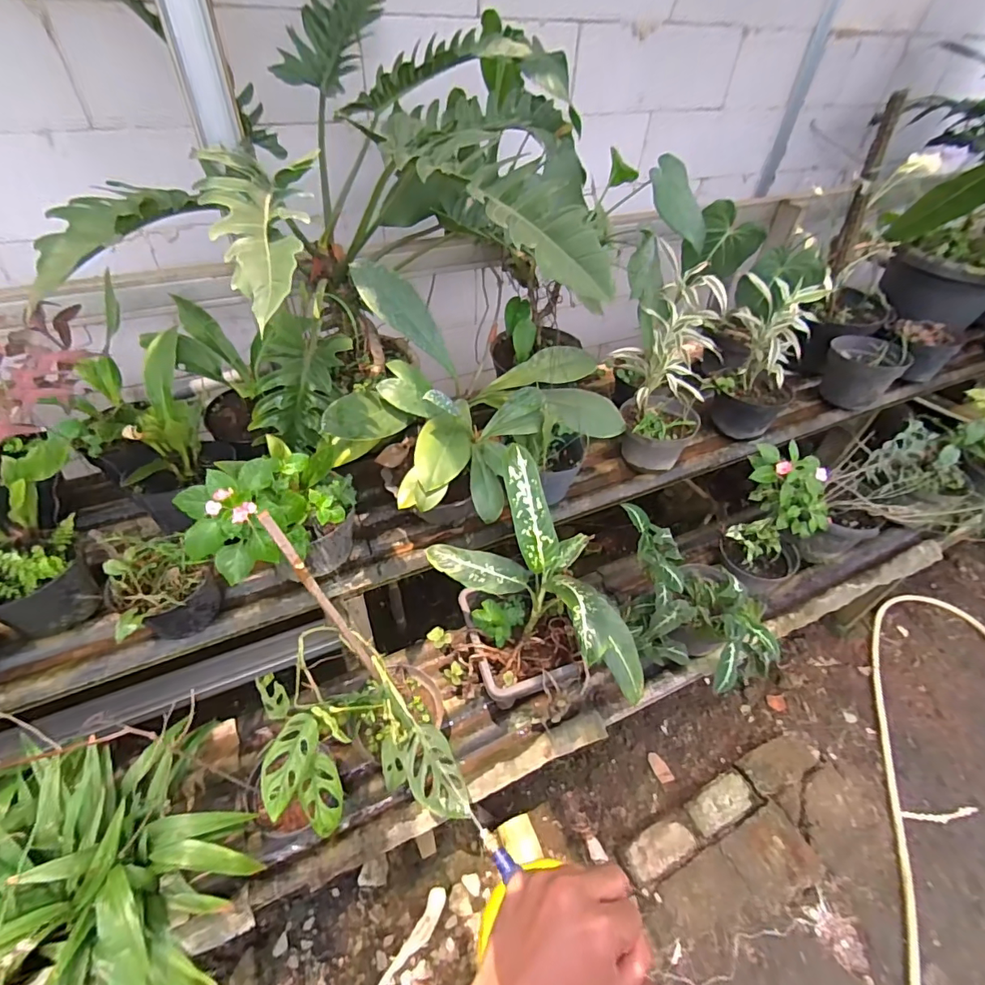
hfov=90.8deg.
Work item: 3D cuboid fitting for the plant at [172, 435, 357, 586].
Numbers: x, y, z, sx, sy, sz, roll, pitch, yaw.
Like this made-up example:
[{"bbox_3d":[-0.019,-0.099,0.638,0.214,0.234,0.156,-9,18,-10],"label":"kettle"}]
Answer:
[{"bbox_3d":[-0.353,0.039,0.792,0.168,0.229,0.270,24,49,19],"label":"plant"}]

